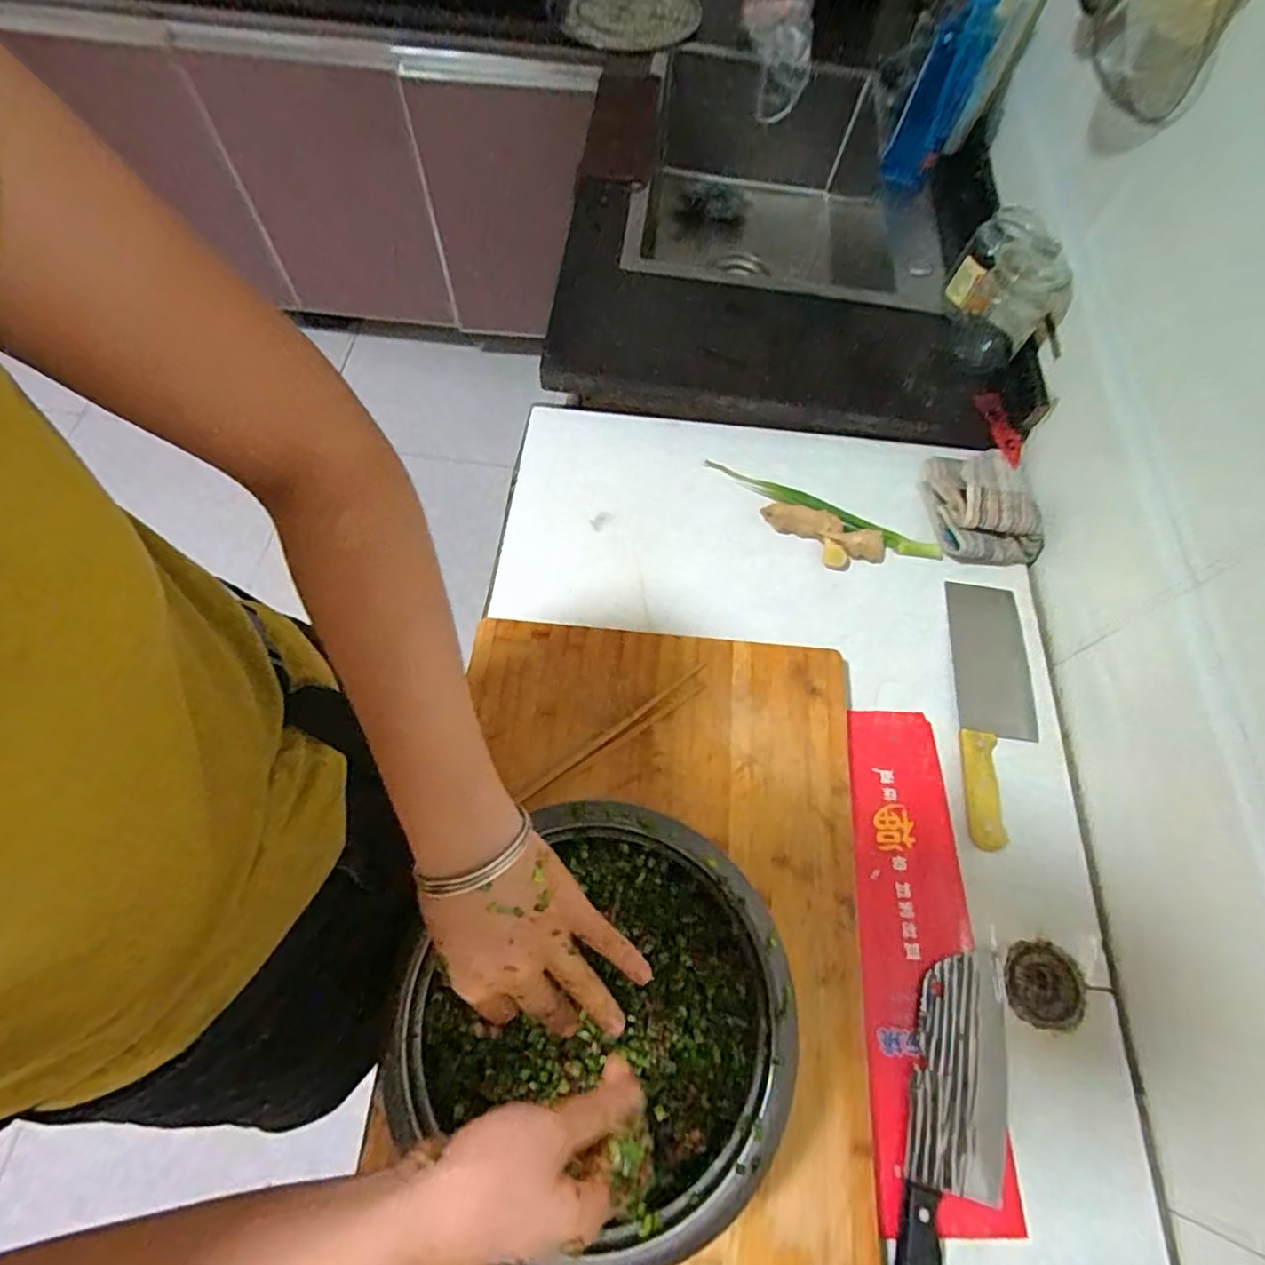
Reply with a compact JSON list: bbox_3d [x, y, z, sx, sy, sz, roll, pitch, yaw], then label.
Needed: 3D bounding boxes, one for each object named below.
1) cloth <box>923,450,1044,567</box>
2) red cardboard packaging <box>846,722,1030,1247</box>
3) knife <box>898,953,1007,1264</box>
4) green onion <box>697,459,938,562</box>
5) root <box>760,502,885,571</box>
[{"bbox_3d":[0.399,-0.152,0.719,0.106,0.056,0.152,2,64,-6],"label":"cloth"},{"bbox_3d":[0.247,0.263,0.545,0.103,0.013,0.396,4,63,0],"label":"red cardboard packaging"},{"bbox_3d":[0.248,0.402,0.476,0.078,0.019,0.289,16,64,7],"label":"knife"},{"bbox_3d":[0.216,-0.142,0.726,0.284,0.014,0.030,26,65,11],"label":"green onion"},{"bbox_3d":[0.215,-0.111,0.703,0.140,0.025,0.057,20,64,9],"label":"root"}]

